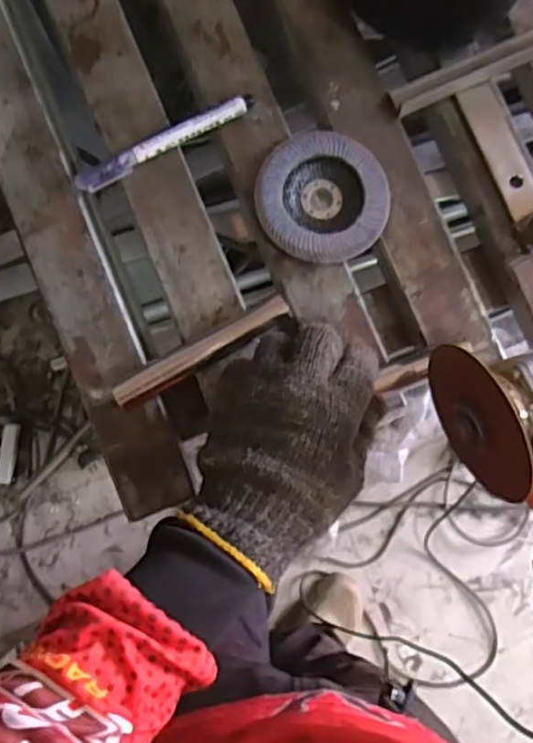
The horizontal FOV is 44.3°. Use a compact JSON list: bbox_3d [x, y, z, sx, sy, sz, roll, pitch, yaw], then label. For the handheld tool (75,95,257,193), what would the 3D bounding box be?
[{"bbox_3d":[-0.069,-0.157,0.449,0.132,0.010,0.014,-27,86,-4],"label":"handheld tool"}]

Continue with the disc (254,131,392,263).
[{"bbox_3d":[0.039,-0.120,0.451,0.090,0.012,0.089,0,84,-2],"label":"disc"}]

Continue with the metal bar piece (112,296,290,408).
[{"bbox_3d":[-0.041,-0.013,0.421,0.122,0.009,0.014,-31,86,-8],"label":"metal bar piece"}]

